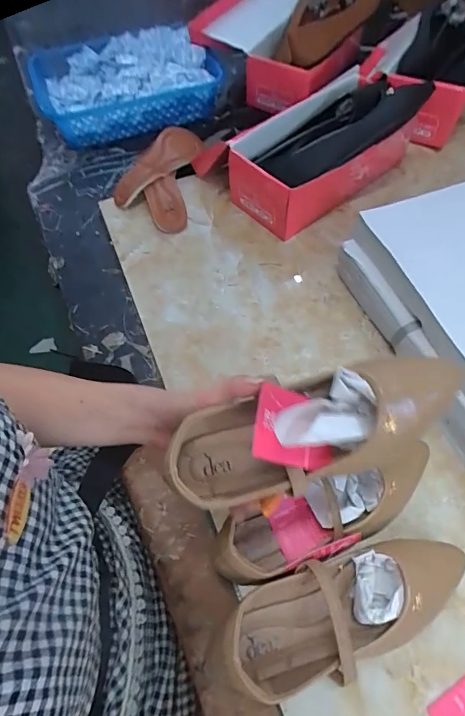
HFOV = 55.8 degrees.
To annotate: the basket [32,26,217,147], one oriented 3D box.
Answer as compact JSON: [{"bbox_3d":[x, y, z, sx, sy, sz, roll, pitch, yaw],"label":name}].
[{"bbox_3d":[-0.190,-0.502,0.795,0.324,0.094,0.226,-11,60,-4],"label":"basket"}]

